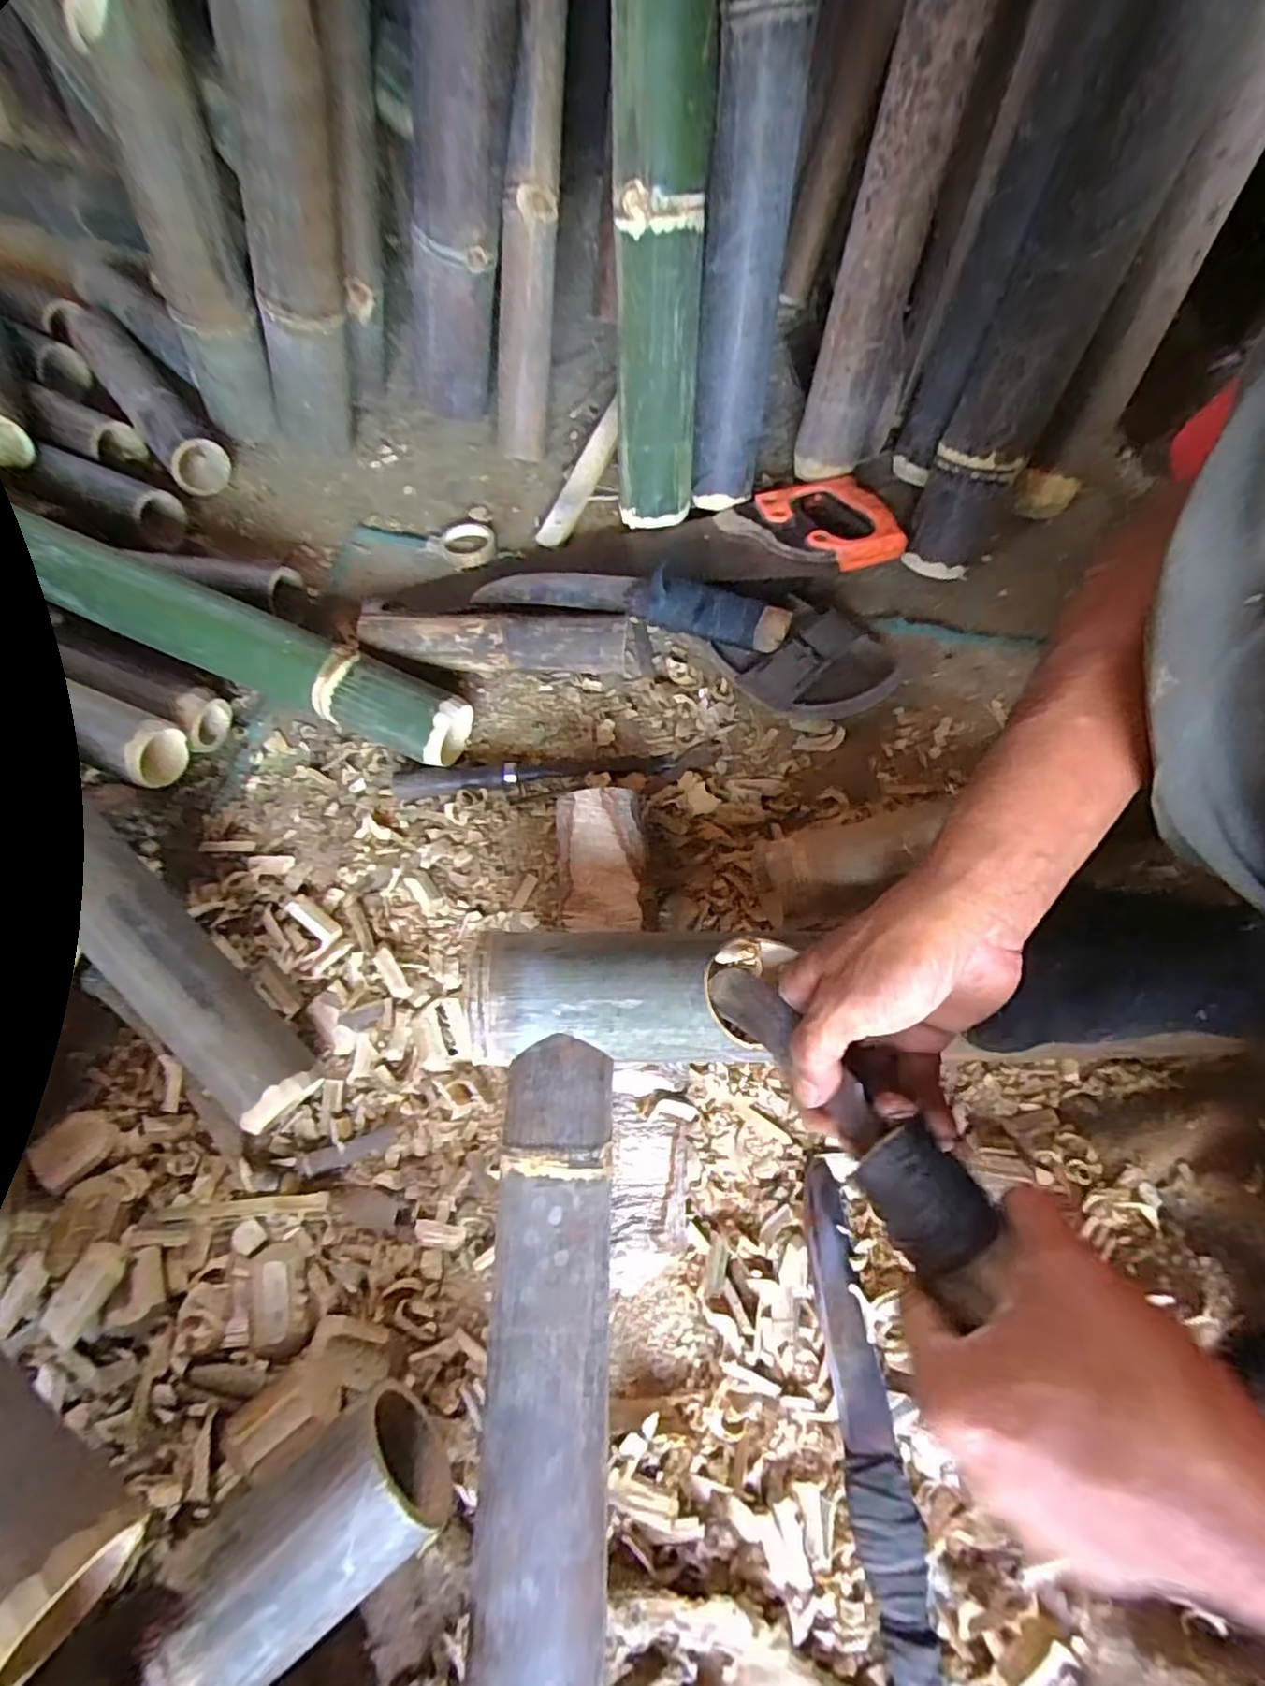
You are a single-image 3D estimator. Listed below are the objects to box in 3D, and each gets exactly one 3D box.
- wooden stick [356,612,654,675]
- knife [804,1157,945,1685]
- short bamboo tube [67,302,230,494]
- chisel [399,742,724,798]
[{"bbox_3d":[-0.113,-0.181,0.604,0.255,0.053,0.061,-5,69,1],"label":"wooden stick"},{"bbox_3d":[0.140,0.344,0.405,0.037,0.021,0.260,-9,69,-1],"label":"knife"},{"bbox_3d":[-0.554,-0.508,0.744,0.068,0.075,0.301,-40,72,-12],"label":"short bamboo tube"},{"bbox_3d":[-0.067,-0.067,0.577,0.279,0.019,0.027,-5,69,1],"label":"chisel"}]

